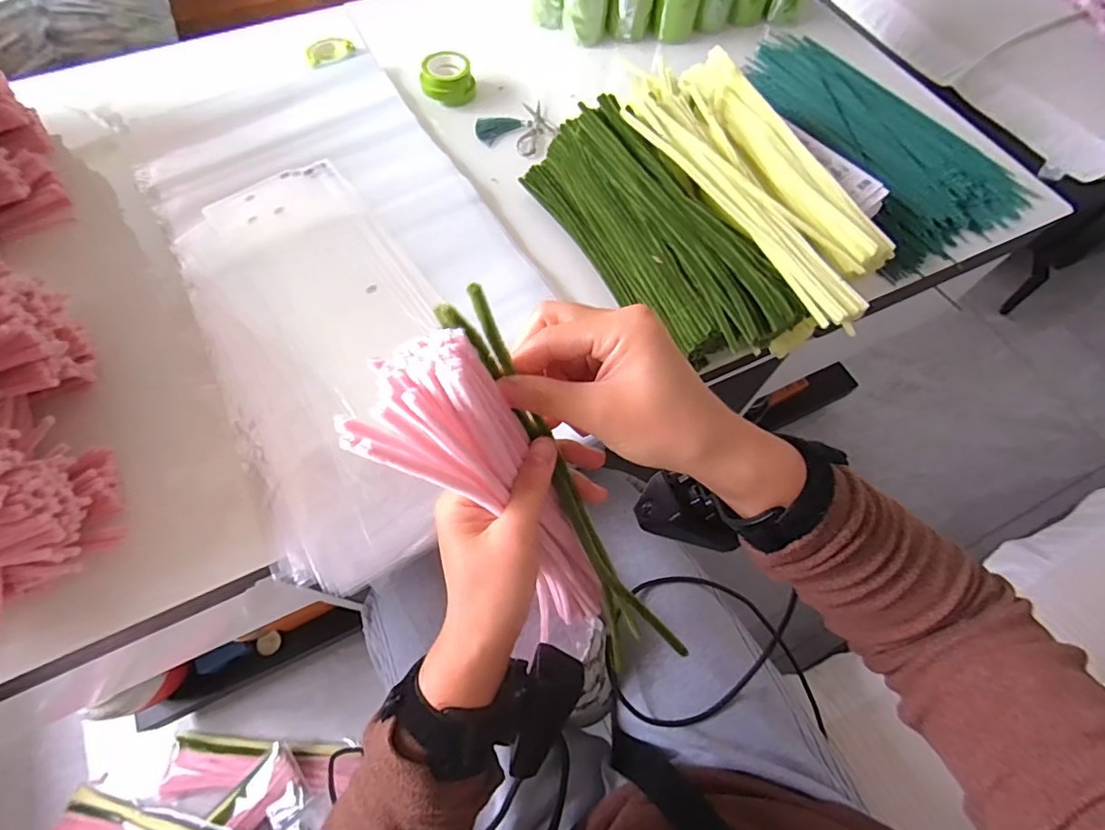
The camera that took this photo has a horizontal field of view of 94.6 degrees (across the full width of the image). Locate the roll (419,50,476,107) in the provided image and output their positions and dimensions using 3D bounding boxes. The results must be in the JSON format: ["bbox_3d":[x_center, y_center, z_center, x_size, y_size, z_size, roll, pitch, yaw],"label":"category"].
[{"bbox_3d":[-0.134,-0.431,0.659,0.068,0.040,0.058,-4,65,-4],"label":"roll"}]

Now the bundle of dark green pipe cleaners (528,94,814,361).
[{"bbox_3d":[0.092,-0.180,0.516,0.096,0.097,0.332,-29,69,-14],"label":"bundle of dark green pipe cleaners"}]

